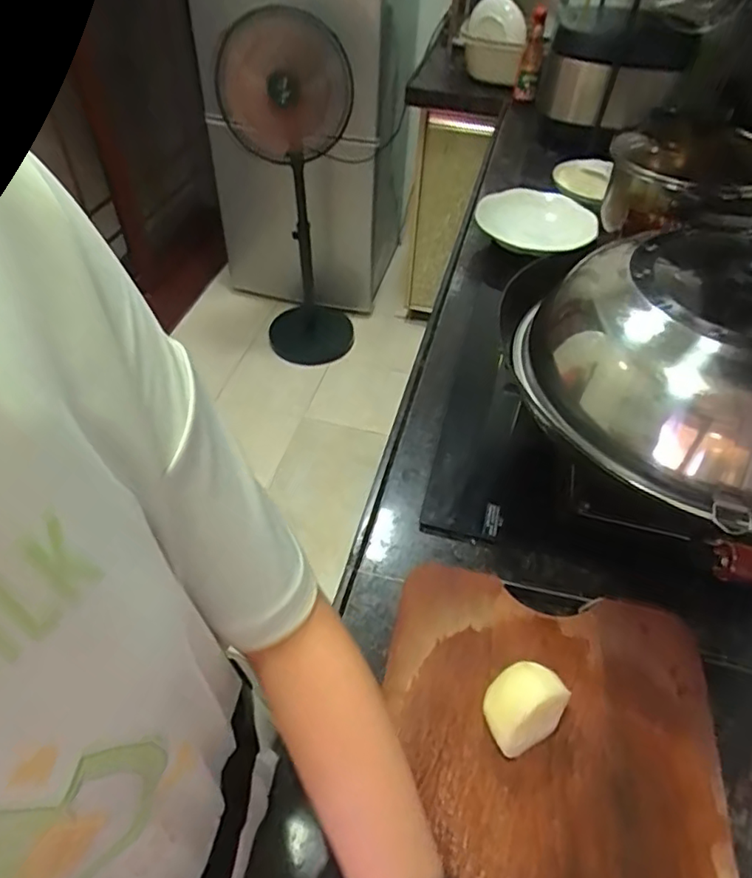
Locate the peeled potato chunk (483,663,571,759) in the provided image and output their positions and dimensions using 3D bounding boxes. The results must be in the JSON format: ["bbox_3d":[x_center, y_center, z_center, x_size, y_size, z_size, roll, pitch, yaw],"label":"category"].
[{"bbox_3d":[0.117,0.213,0.473,0.062,0.053,0.050,-23,53,-21],"label":"peeled potato chunk"}]

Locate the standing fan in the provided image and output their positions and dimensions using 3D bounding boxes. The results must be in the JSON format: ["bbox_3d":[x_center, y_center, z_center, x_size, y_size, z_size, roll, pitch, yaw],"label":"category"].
[{"bbox_3d":[-0.225,-0.631,1.604,0.313,0.869,0.263,-5,49,-7],"label":"standing fan"}]

